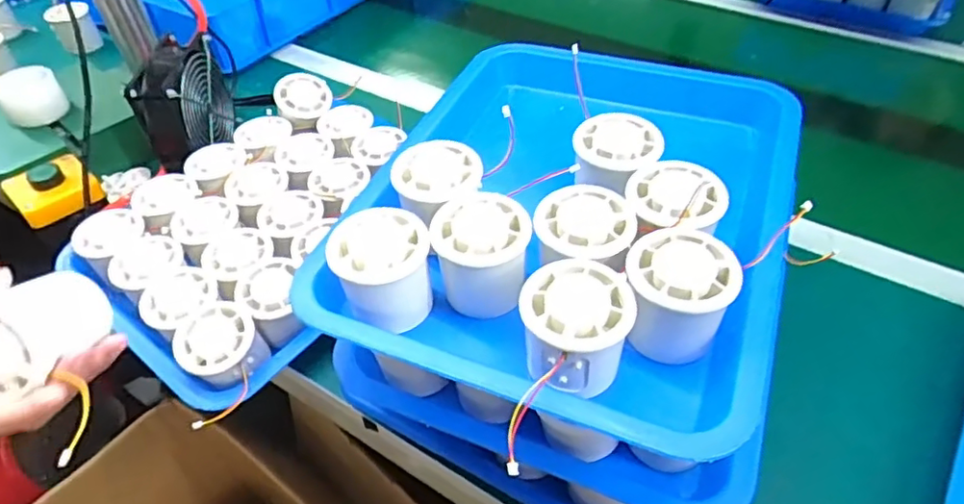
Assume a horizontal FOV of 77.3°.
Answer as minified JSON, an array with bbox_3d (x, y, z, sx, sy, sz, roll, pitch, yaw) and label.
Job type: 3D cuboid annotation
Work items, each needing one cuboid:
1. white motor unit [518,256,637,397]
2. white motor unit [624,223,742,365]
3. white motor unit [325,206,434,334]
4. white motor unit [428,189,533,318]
[{"bbox_3d":[0.048,0.039,0.318,0.055,0.044,0.059,-1,46,1],"label":"white motor unit"},{"bbox_3d":[0.105,0.024,0.329,0.055,0.049,0.056,-1,46,1],"label":"white motor unit"},{"bbox_3d":[-0.059,0.011,0.358,0.054,0.055,0.052,-1,46,1],"label":"white motor unit"},{"bbox_3d":[-0.001,0.002,0.359,0.055,0.049,0.059,5,47,6],"label":"white motor unit"}]

